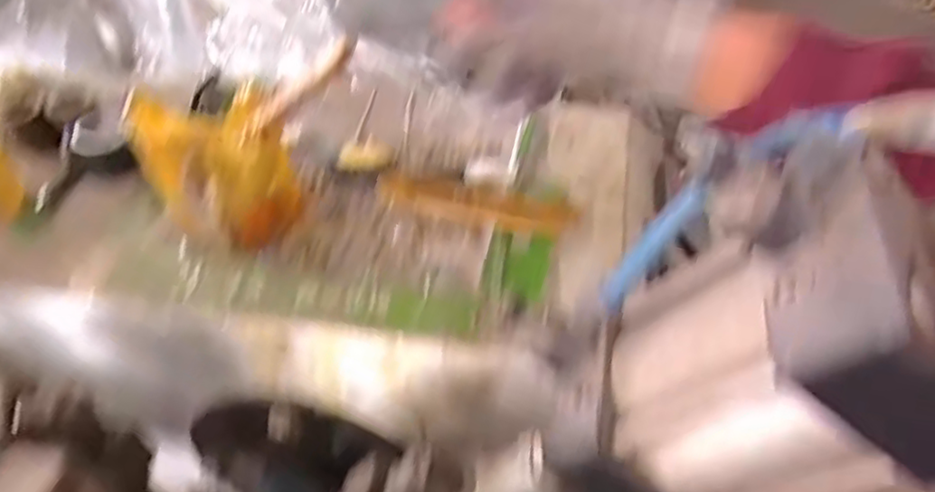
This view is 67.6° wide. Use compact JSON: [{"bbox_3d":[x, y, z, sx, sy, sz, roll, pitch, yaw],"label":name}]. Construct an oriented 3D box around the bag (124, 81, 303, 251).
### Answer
[{"bbox_3d":[-0.155,-0.048,0.444,0.085,0.085,0.092,-26,46,-23],"label":"bag"}]

